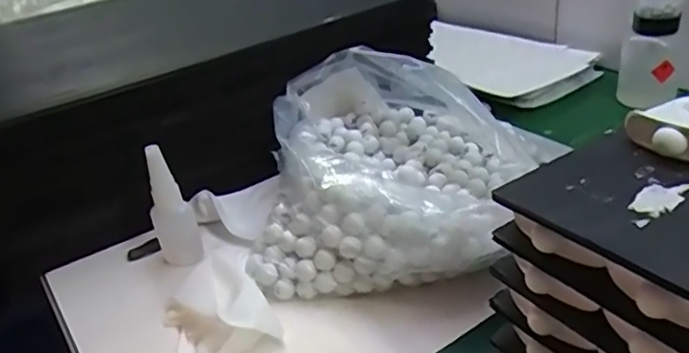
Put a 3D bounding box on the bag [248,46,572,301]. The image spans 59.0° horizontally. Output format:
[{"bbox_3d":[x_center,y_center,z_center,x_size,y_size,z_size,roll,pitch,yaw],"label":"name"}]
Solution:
[{"bbox_3d":[0.038,-0.013,0.504,0.201,0.114,0.222,-1,31,12],"label":"bag"}]

